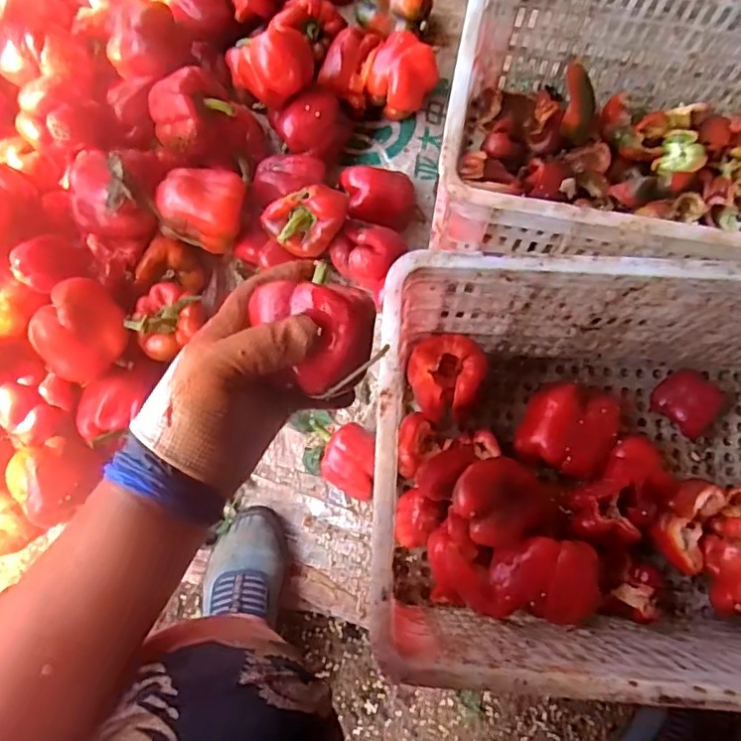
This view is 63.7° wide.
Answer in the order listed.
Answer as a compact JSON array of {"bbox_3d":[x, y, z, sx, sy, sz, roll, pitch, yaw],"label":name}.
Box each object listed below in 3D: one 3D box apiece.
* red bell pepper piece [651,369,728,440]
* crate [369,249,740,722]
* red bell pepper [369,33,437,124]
[{"bbox_3d":[0.404,0.035,0.749,0.077,0.033,0.080,0,77,1],"label":"red bell pepper piece"},{"bbox_3d":[0.264,0.108,0.619,0.499,0.293,0.348,2,77,1],"label":"crate"},{"bbox_3d":[0.042,-0.413,0.841,0.082,0.078,0.095,-41,80,-8],"label":"red bell pepper"}]

